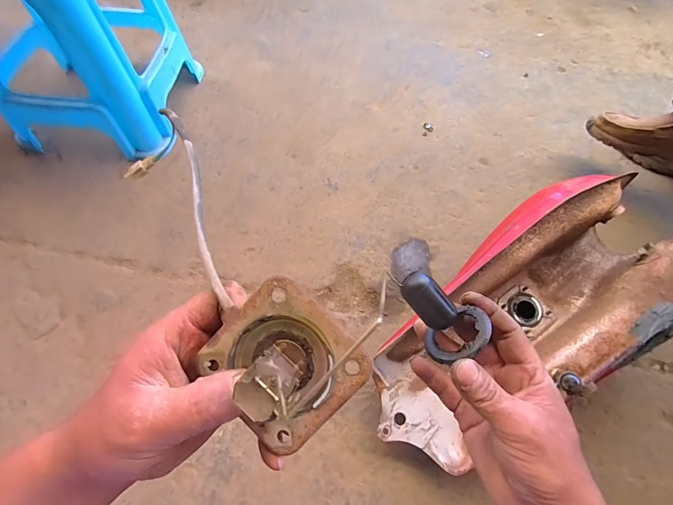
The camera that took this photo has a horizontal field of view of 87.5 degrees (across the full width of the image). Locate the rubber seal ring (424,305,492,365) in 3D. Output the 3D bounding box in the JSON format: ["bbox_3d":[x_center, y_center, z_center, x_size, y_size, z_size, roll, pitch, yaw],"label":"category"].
[{"bbox_3d":[0.093,0.065,0.273,0.049,0.004,0.042,-40,31,8],"label":"rubber seal ring"}]

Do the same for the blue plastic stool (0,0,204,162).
[{"bbox_3d":[-0.600,-0.512,0.771,0.405,0.456,0.375,5,64,1],"label":"blue plastic stool"}]

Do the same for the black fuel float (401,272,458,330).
[{"bbox_3d":[0.072,0.034,0.271,0.047,0.025,0.023,49,33,-9],"label":"black fuel float"}]

